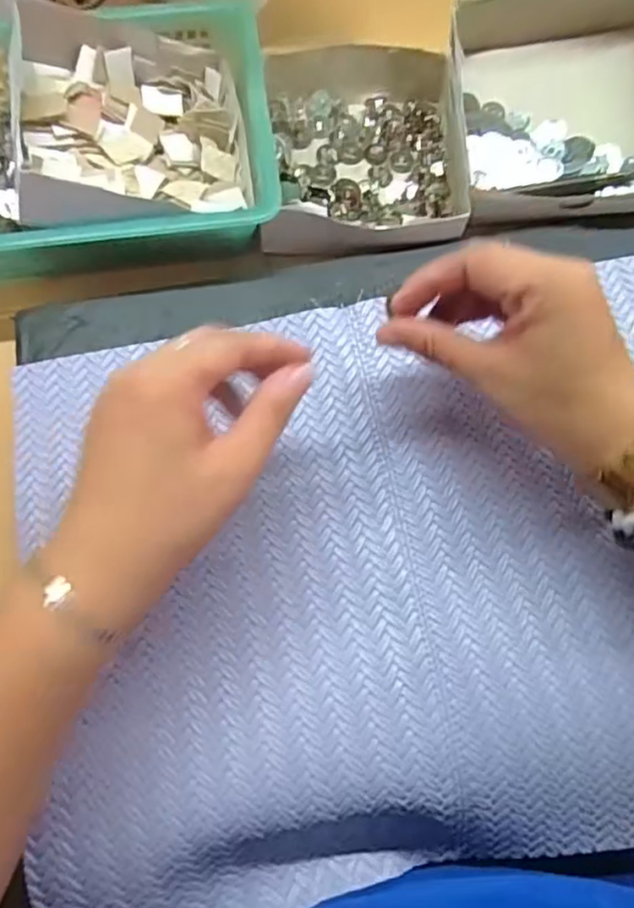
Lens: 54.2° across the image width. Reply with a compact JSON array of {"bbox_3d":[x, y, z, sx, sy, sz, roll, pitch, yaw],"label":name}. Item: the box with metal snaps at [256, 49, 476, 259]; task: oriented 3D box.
[{"bbox_3d":[0.030,-0.207,0.419,0.128,0.034,0.151,0,72,0],"label":"box with metal snaps"}]

